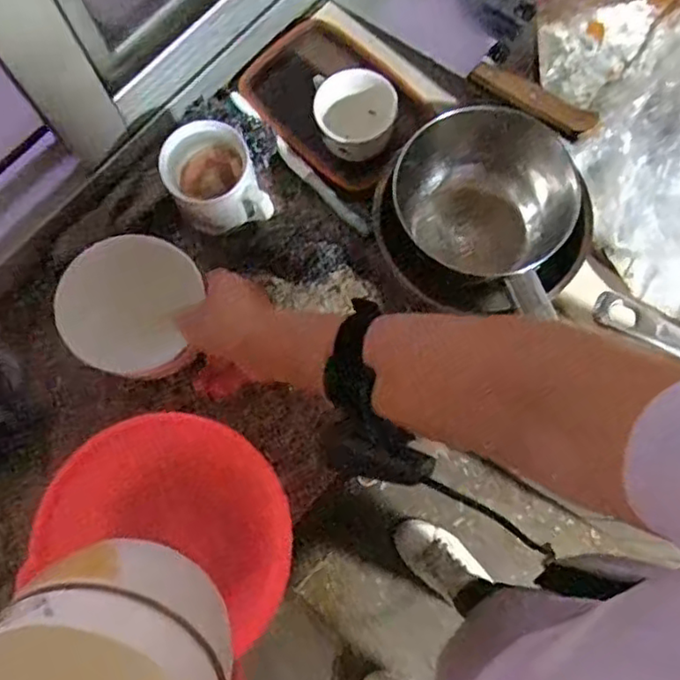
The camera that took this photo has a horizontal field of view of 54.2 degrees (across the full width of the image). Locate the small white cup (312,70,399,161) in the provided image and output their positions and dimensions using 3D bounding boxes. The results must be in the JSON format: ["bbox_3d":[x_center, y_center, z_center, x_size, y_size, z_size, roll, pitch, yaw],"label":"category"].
[{"bbox_3d":[0.013,-0.195,0.594,0.069,0.051,0.076,0,76,1],"label":"small white cup"}]

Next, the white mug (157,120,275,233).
[{"bbox_3d":[-0.105,-0.127,0.571,0.071,0.080,0.084,-23,76,-5],"label":"white mug"}]

